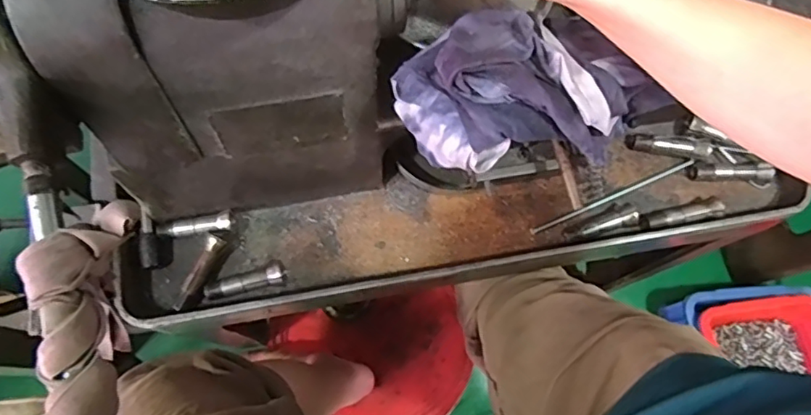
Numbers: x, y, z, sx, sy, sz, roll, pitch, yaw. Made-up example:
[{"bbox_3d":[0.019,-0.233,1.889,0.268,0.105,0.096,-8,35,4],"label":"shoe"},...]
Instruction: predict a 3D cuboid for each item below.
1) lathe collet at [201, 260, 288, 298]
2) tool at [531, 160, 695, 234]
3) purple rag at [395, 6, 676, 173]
[{"bbox_3d":[-0.152,0.072,0.541,0.076,0.023,0.020,-20,75,-7],"label":"lathe collet"},{"bbox_3d":[0.215,-0.011,0.583,0.187,0.013,0.006,-22,76,-8],"label":"tool"},{"bbox_3d":[0.085,-0.079,0.376,0.178,0.059,0.093,-4,74,-3],"label":"purple rag"}]

